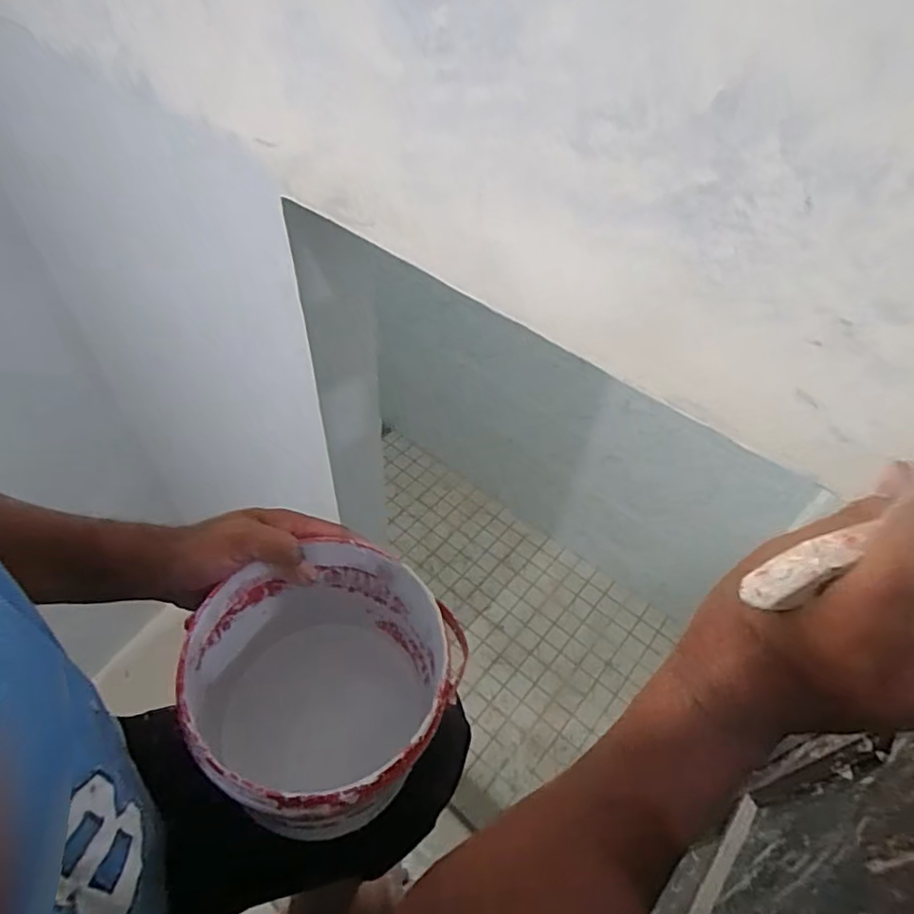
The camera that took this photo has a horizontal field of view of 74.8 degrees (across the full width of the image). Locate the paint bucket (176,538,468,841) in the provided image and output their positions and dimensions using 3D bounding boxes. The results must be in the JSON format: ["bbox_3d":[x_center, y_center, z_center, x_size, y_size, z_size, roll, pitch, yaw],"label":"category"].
[{"bbox_3d":[-0.103,0.184,0.472,0.173,0.201,0.191,-36,61,-28],"label":"paint bucket"}]

